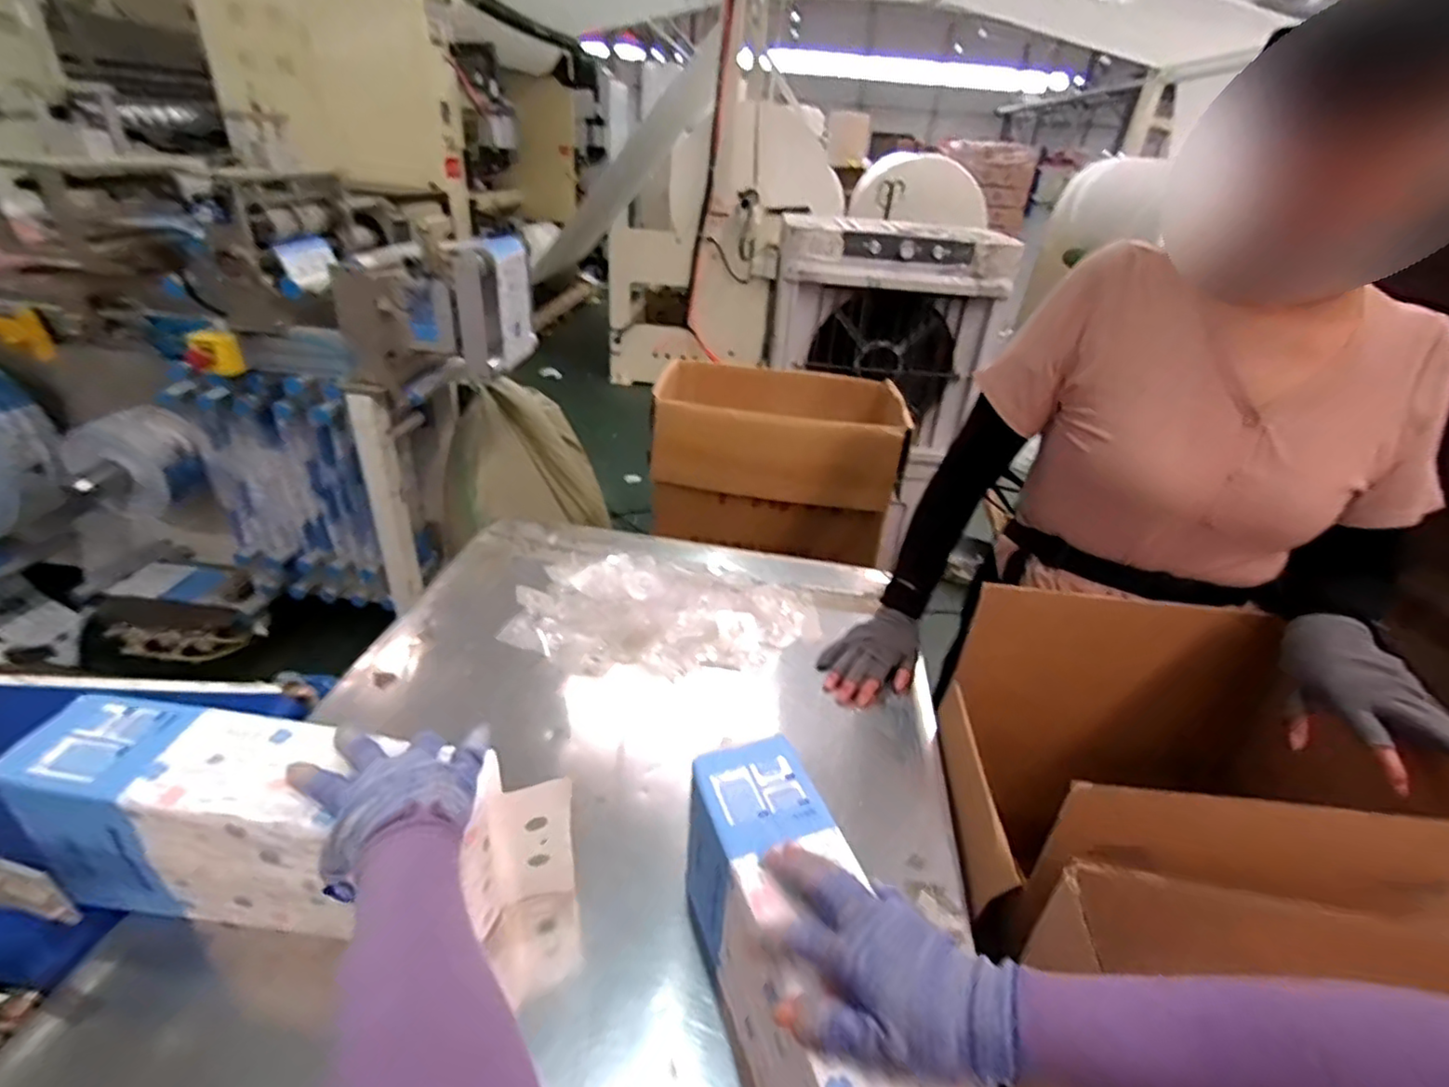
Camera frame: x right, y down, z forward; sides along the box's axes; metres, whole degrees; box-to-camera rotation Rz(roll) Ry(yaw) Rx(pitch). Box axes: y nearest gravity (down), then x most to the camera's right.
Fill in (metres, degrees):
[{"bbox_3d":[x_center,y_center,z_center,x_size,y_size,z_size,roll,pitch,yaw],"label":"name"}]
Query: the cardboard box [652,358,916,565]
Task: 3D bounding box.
[{"bbox_3d":[0.115,-0.207,1.553,0.531,0.316,0.380,5,31,0],"label":"cardboard box"}]

